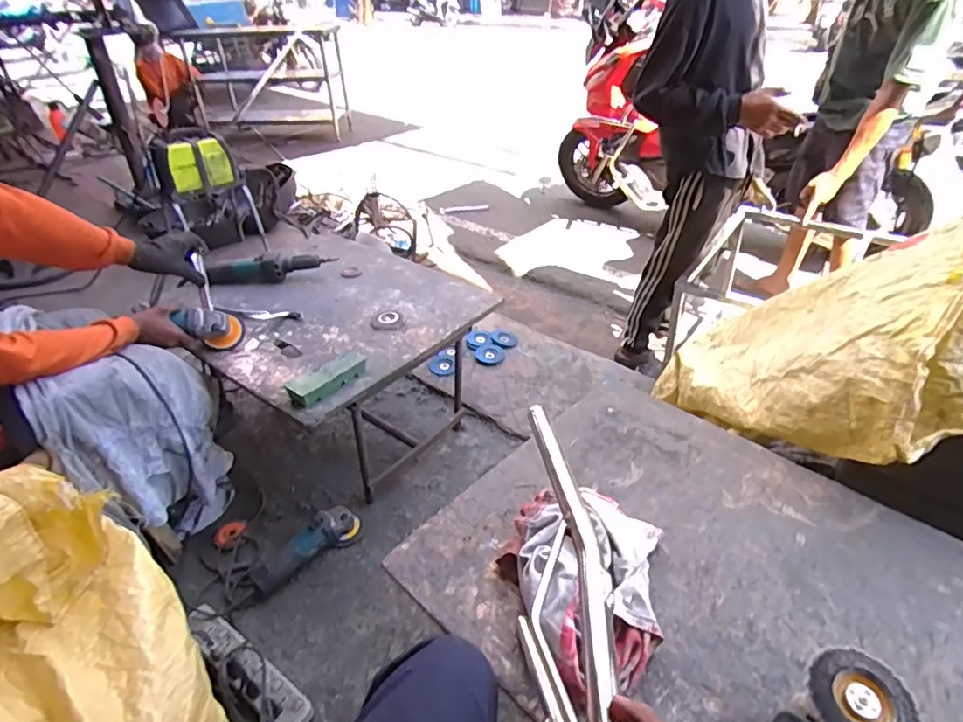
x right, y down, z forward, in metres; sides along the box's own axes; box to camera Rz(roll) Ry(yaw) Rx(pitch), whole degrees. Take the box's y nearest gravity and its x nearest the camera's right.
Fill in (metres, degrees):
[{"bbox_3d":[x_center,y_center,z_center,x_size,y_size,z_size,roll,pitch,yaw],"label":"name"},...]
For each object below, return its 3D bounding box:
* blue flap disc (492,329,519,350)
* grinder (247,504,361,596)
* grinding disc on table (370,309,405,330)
[{"bbox_3d":[0.086,-0.084,1.964,0.093,0.020,0.118,-4,37,-1],"label":"blue flap disc"},{"bbox_3d":[-0.403,0.424,1.246,0.079,0.085,0.261,28,47,35],"label":"grinder"},{"bbox_3d":[-0.240,-0.106,1.397,0.087,0.010,0.099,0,37,4],"label":"grinding disc on table"}]

